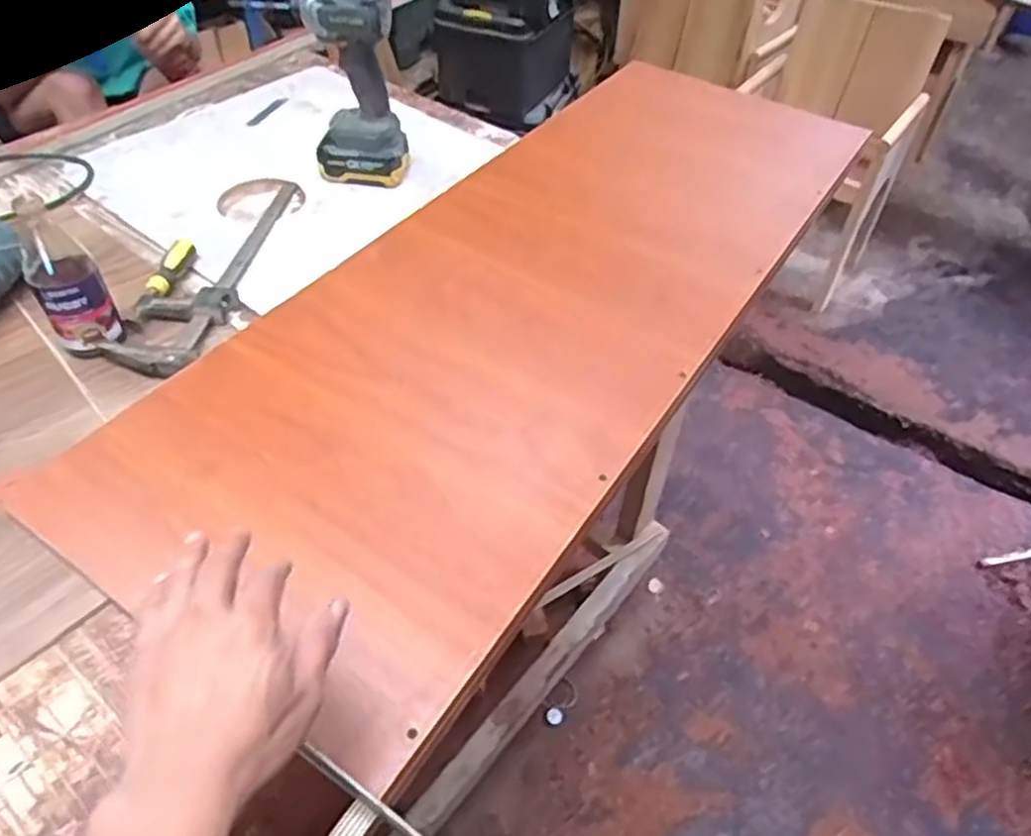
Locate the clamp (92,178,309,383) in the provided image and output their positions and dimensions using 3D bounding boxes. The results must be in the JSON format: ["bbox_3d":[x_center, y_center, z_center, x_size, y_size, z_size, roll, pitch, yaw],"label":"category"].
[{"bbox_3d":[-0.357,-0.189,0.878,0.106,0.039,0.401,6,49,2],"label":"clamp"}]

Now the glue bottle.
[{"bbox_3d":[-0.441,-0.135,0.720,0.060,0.146,0.062,-19,53,-19],"label":"glue bottle"}]

